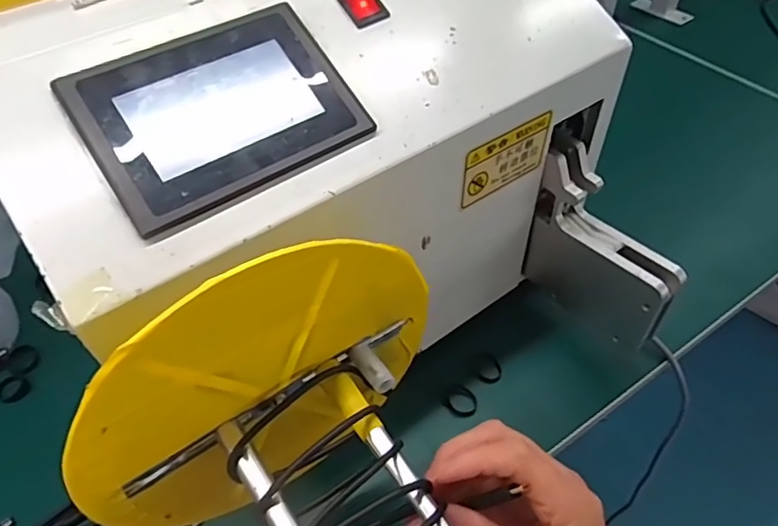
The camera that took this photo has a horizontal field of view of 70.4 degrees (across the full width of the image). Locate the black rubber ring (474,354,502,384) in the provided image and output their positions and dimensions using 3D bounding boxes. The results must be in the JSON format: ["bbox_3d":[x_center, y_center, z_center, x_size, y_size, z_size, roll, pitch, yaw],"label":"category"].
[{"bbox_3d":[0.088,0.094,0.489,0.023,0.009,0.029,2,49,3],"label":"black rubber ring"}]

